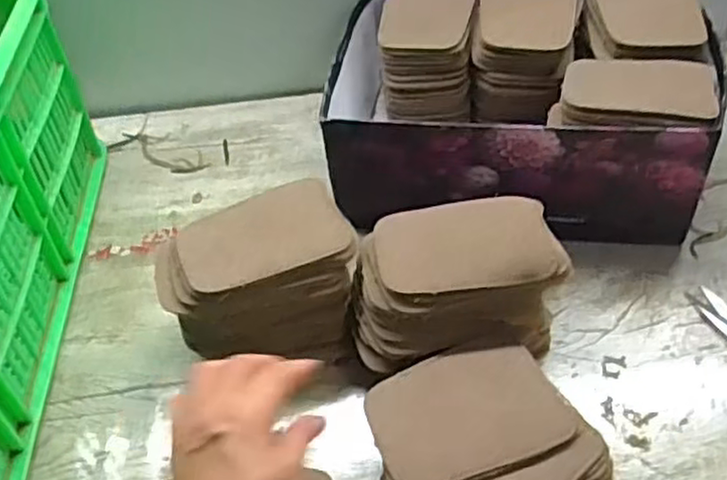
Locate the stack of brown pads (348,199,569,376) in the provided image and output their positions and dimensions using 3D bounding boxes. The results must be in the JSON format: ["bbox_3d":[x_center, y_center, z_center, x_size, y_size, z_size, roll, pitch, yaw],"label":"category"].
[{"bbox_3d":[0.065,0.044,0.522,0.148,0.101,0.105,-8,44,-2],"label":"stack of brown pads"}]

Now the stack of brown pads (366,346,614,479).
[{"bbox_3d":[0.073,0.139,0.456,0.126,0.051,0.127,-23,46,-16],"label":"stack of brown pads"}]

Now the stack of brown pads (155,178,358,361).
[{"bbox_3d":[-0.077,0.039,0.547,0.144,0.104,0.100,-19,45,-13],"label":"stack of brown pads"}]

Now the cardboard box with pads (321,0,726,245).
[{"bbox_3d":[0.137,-0.126,0.659,0.314,0.133,0.232,2,45,9],"label":"cardboard box with pads"}]

